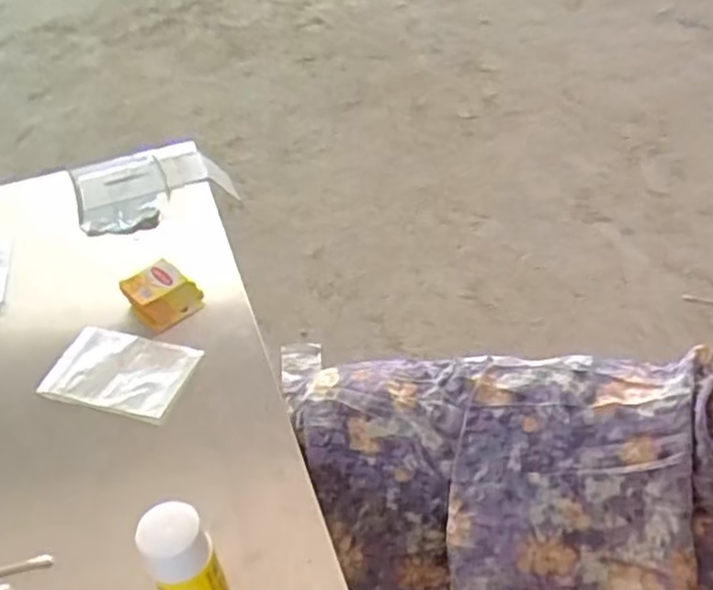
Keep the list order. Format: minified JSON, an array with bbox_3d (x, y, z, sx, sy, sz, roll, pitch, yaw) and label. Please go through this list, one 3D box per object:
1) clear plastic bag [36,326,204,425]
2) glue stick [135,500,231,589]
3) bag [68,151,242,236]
[{"bbox_3d":[-0.171,0.055,0.519,0.103,0.006,0.067,9,43,18],"label":"clear plastic bag"},{"bbox_3d":[-0.076,0.140,0.340,0.027,0.107,0.027,-4,41,3],"label":"glue stick"},{"bbox_3d":[-0.200,-0.102,0.713,0.146,0.030,0.127,-18,42,-13],"label":"bag"}]

